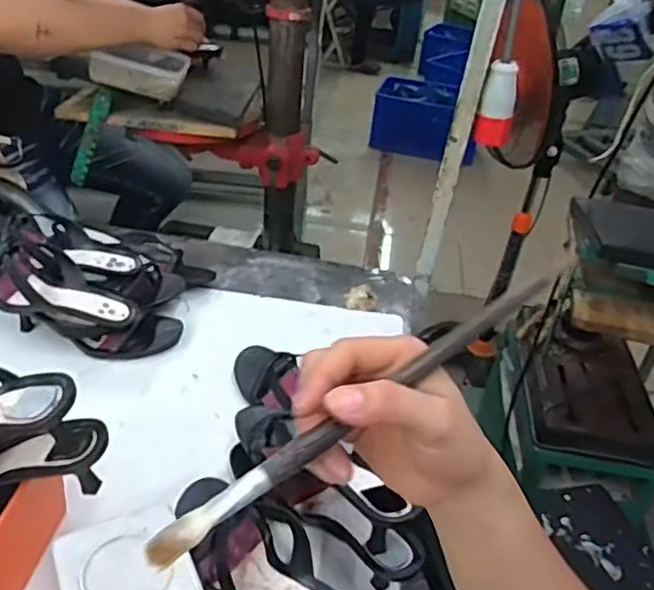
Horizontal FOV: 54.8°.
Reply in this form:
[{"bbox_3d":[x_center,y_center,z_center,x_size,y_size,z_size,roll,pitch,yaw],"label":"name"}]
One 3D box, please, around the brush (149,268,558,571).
[{"bbox_3d":[0.024,0.053,0.319,0.248,0.011,0.014,-31,48,-23],"label":"brush"}]

